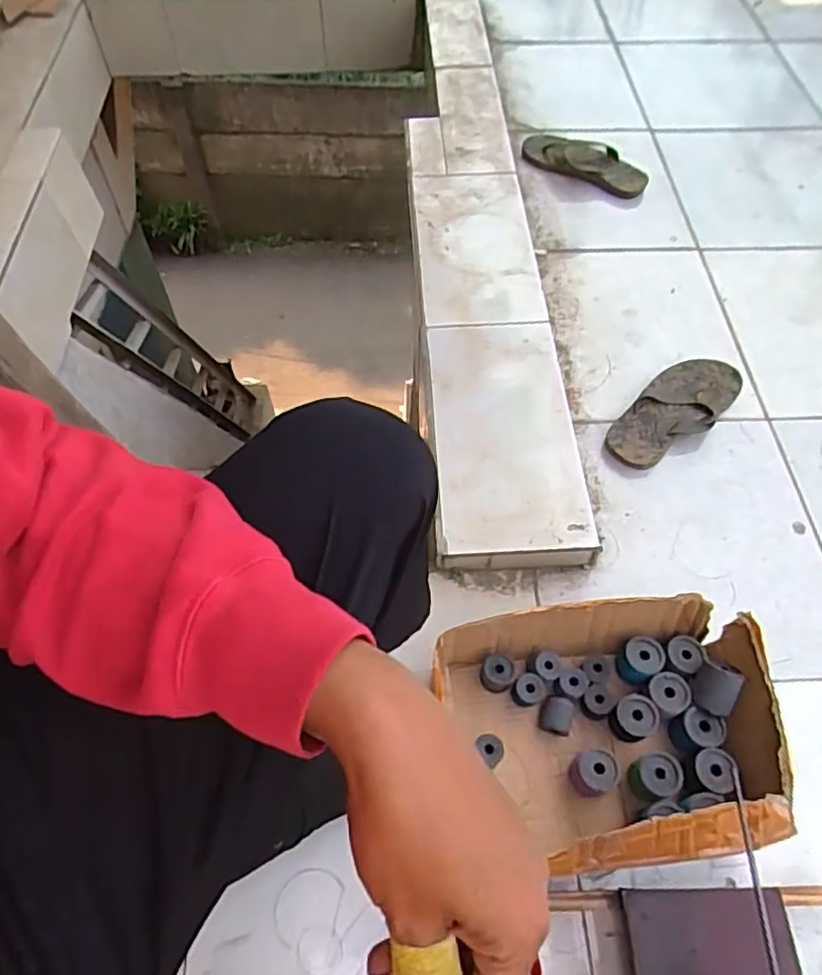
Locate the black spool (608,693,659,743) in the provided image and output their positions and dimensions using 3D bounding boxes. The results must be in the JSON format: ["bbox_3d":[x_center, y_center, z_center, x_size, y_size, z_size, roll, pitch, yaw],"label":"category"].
[{"bbox_3d":[0.253,0.261,0.732,0.043,0.045,0.044,0,58,0],"label":"black spool"}]

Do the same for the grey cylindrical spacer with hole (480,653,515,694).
[{"bbox_3d":[0.100,0.217,0.756,0.035,0.050,0.031,11,59,7],"label":"grey cylindrical spacer with hole"}]

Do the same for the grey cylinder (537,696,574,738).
[{"bbox_3d":[0.166,0.264,0.746,0.034,0.033,0.038,11,59,7],"label":"grey cylinder"}]

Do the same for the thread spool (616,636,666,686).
[{"bbox_3d":[0.272,0.207,0.769,0.045,0.059,0.043,0,58,0],"label":"thread spool"}]

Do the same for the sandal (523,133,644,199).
[{"bbox_3d":[0.360,-0.674,1.340,0.269,0.037,0.103,31,63,18],"label":"sandal"}]

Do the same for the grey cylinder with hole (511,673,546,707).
[{"bbox_3d":[0.137,0.239,0.756,0.038,0.042,0.033,-36,65,-20],"label":"grey cylinder with hole"}]

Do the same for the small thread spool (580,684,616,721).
[{"bbox_3d":[0.215,0.250,0.751,0.033,0.041,0.038,37,65,21],"label":"small thread spool"}]

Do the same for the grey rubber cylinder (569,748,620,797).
[{"bbox_3d":[0.199,0.311,0.707,0.044,0.055,0.047,-3,58,-2],"label":"grey rubber cylinder"}]

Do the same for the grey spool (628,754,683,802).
[{"bbox_3d":[0.264,0.312,0.700,0.043,0.046,0.045,0,58,0],"label":"grey spool"}]

